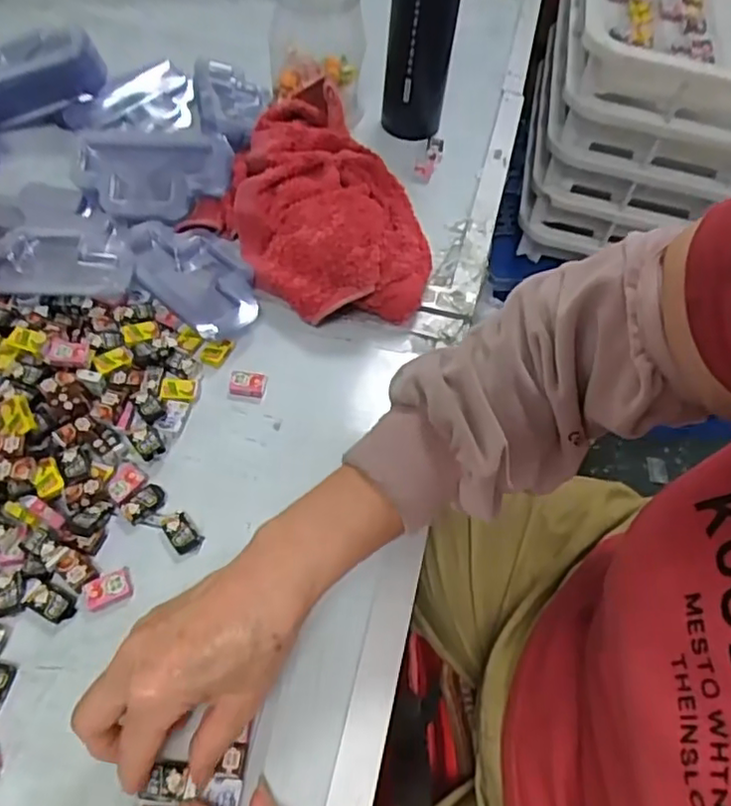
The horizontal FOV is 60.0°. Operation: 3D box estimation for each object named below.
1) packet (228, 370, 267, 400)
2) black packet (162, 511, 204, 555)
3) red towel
[{"bbox_3d":[-0.090,-0.015,0.481,0.027,0.007,0.019,9,55,2],"label":"packet"},{"bbox_3d":[-0.121,0.084,0.415,0.030,0.008,0.019,41,62,21],"label":"black packet"},{"bbox_3d":[-0.029,-0.174,0.559,0.216,0.056,0.217,26,57,13],"label":"red towel"}]

